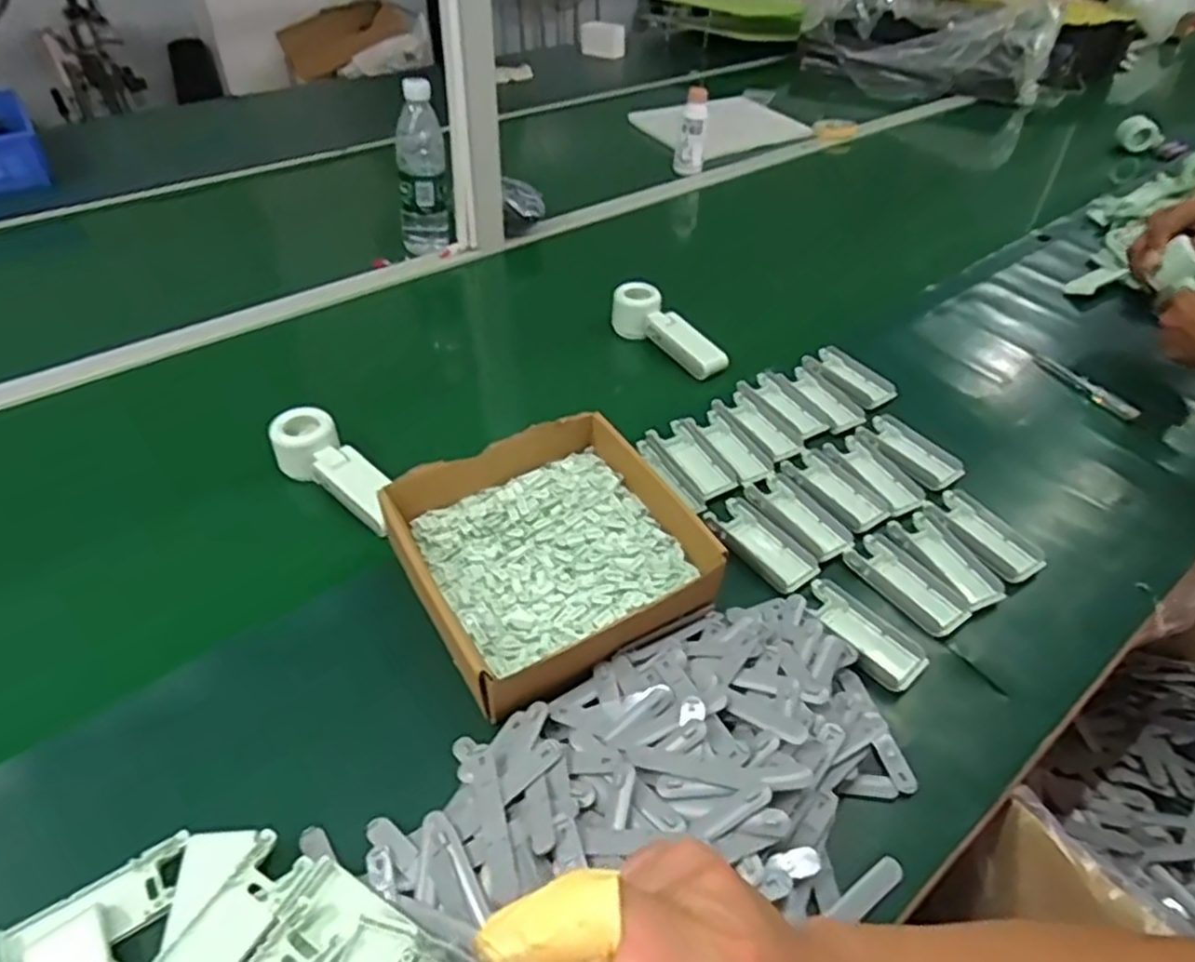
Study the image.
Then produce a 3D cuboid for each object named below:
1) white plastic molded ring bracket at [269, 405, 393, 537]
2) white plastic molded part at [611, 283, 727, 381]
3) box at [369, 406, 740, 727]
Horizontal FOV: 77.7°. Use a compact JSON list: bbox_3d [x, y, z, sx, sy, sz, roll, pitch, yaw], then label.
[{"bbox_3d":[-0.242,-0.012,0.680,0.148,0.046,0.055,35,52,30],"label":"white plastic molded ring bracket"},{"bbox_3d":[0.083,-0.178,0.878,0.055,0.055,0.166,-27,50,-28],"label":"white plastic molded part"},{"bbox_3d":[-0.039,0.049,0.601,0.215,0.063,0.218,-22,48,-24],"label":"box"}]

